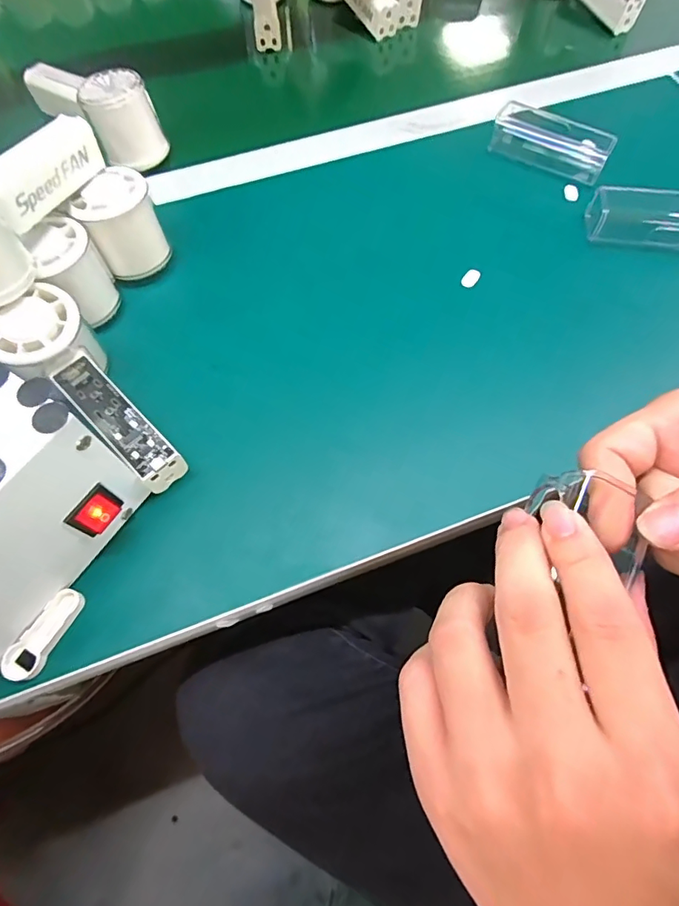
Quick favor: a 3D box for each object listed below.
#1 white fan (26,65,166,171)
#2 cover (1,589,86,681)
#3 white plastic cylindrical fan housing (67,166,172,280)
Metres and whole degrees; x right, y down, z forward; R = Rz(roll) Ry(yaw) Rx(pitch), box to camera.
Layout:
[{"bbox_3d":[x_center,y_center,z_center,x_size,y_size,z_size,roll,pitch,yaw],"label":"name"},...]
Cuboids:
[{"bbox_3d":[-0.225,-0.316,0.430,0.142,0.059,0.050,38,71,16],"label":"white fan"},{"bbox_3d":[-0.163,0.101,0.265,0.019,0.004,0.051,30,69,14],"label":"cover"},{"bbox_3d":[-0.162,-0.170,0.358,0.055,0.061,0.051,-36,70,-15],"label":"white plastic cylindrical fan housing"}]

